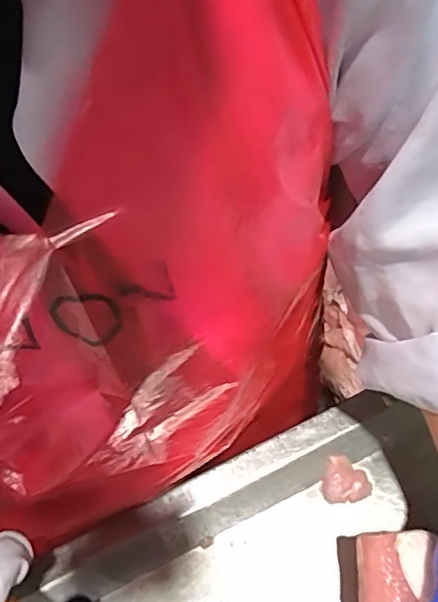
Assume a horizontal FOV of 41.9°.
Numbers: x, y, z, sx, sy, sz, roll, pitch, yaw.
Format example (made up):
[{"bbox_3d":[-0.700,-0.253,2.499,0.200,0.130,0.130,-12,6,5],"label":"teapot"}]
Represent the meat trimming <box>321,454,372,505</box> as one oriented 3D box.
[{"bbox_3d":[0.111,0.159,0.508,0.042,0.012,0.040,-2,58,3],"label":"meat trimming"}]

